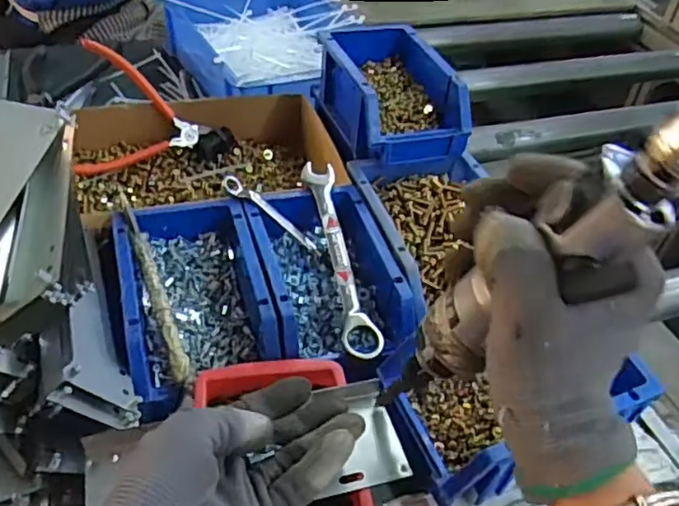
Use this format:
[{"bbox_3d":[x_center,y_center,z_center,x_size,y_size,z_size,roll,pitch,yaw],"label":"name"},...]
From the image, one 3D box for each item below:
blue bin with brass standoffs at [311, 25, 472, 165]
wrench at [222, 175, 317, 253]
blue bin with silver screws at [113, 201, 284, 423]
[{"bbox_3d":[0.046,-0.155,0.613,0.100,0.071,0.171,-10,46,-17],"label":"blue bin with brass standoffs"},{"bbox_3d":[-0.057,-0.033,0.524,0.095,0.011,0.014,38,47,-2],"label":"wrench"},{"bbox_3d":[-0.110,0.030,0.474,0.100,0.053,0.169,-9,46,-16],"label":"blue bin with silver screws"}]

